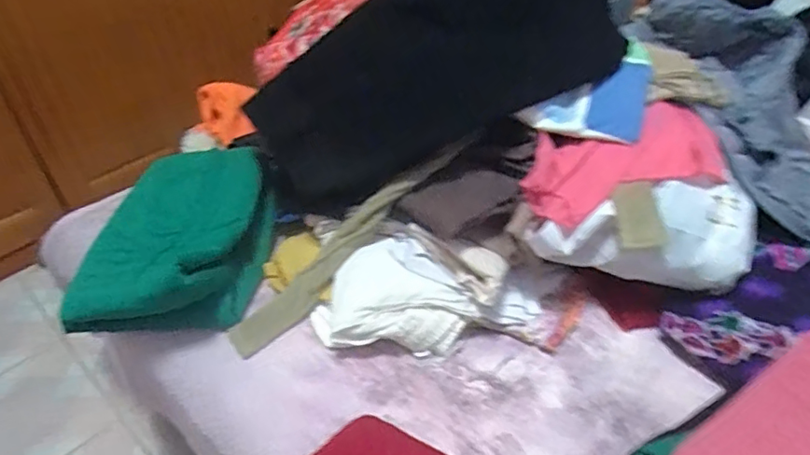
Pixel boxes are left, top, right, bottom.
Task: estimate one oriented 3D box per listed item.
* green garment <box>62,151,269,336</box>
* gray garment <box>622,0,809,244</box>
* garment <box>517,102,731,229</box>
[{"bbox_3d":[-0.306,0.012,0.767,0.235,0.100,0.271,4,42,6],"label":"green garment"},{"bbox_3d":[0.520,-0.172,0.803,0.283,0.171,0.433,-2,41,-1],"label":"gray garment"},{"bbox_3d":[0.259,-0.080,0.686,0.245,0.056,0.123,-9,42,-9],"label":"garment"}]

